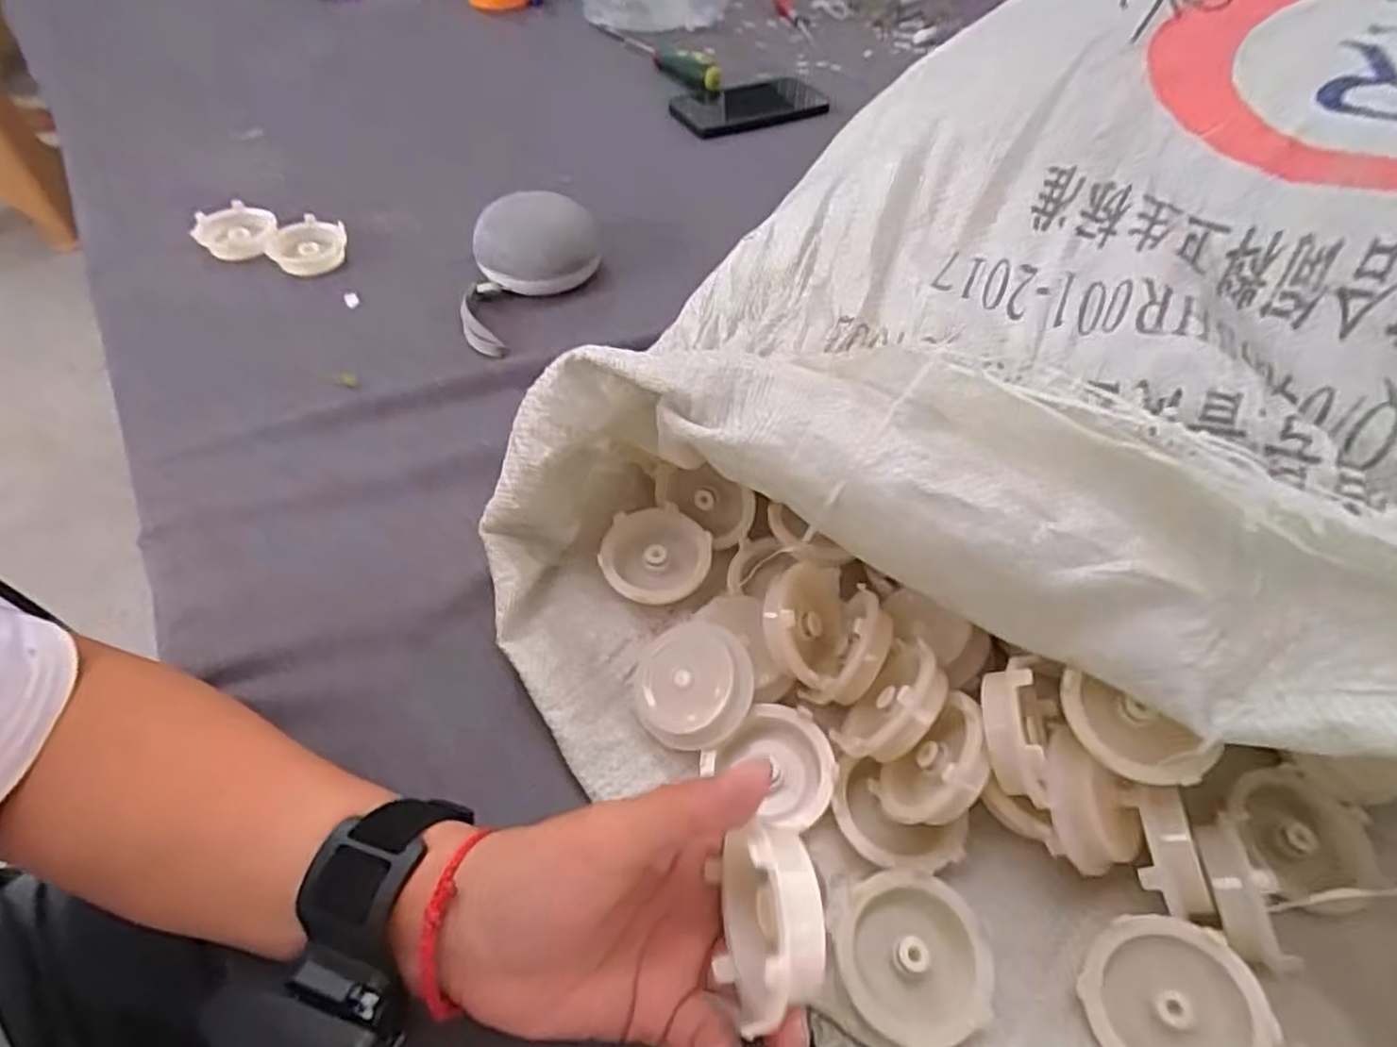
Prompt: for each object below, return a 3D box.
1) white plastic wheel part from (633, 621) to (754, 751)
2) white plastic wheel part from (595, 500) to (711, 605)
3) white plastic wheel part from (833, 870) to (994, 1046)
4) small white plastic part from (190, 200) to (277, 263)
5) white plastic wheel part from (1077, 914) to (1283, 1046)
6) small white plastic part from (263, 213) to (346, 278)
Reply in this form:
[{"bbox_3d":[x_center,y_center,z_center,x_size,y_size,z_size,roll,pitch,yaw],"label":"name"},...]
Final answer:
[{"bbox_3d":[-0.002,0.073,0.329,0.052,0.010,0.062,-1,50,5],"label":"white plastic wheel part"},{"bbox_3d":[-0.022,0.015,0.392,0.056,0.011,0.055,2,52,-2],"label":"white plastic wheel part"},{"bbox_3d":[0.082,0.166,0.277,0.054,0.016,0.056,2,52,-2],"label":"white plastic wheel part"},{"bbox_3d":[-0.371,-0.236,0.581,0.057,0.017,0.056,7,52,2],"label":"small white plastic part"},{"bbox_3d":[0.174,0.178,0.265,0.057,0.013,0.057,-22,55,28],"label":"white plastic wheel part"},{"bbox_3d":[-0.313,-0.222,0.579,0.059,0.013,0.068,-15,55,-15],"label":"small white plastic part"}]

